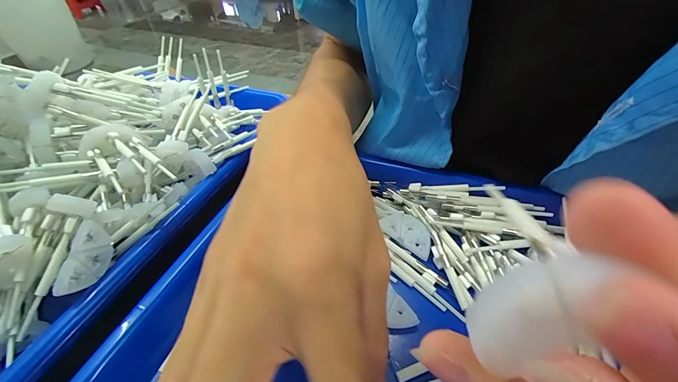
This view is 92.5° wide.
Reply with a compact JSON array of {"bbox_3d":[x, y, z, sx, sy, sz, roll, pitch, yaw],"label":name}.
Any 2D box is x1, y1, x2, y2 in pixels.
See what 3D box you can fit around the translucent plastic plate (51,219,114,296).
[{"bbox_3d":[-0.136,0.037,0.176,0.004,0.020,0.038,-14,57,32],"label":"translucent plastic plate"}]

